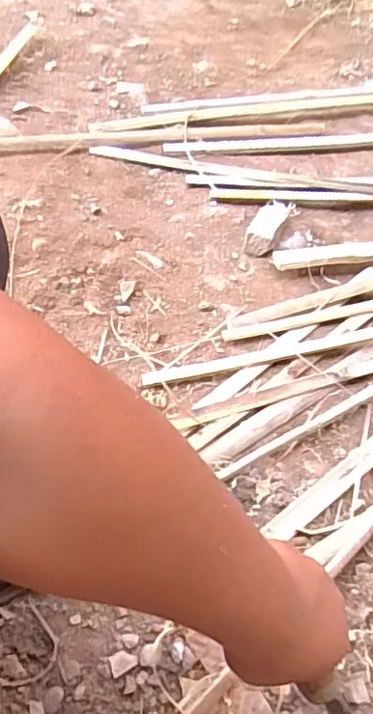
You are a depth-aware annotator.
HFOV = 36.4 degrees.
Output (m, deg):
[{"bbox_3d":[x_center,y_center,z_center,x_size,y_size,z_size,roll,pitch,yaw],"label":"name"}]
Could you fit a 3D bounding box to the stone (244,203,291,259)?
[{"bbox_3d":[0.123,-0.201,0.870,0.043,0.025,0.114,21,55,10],"label":"stone"}]

